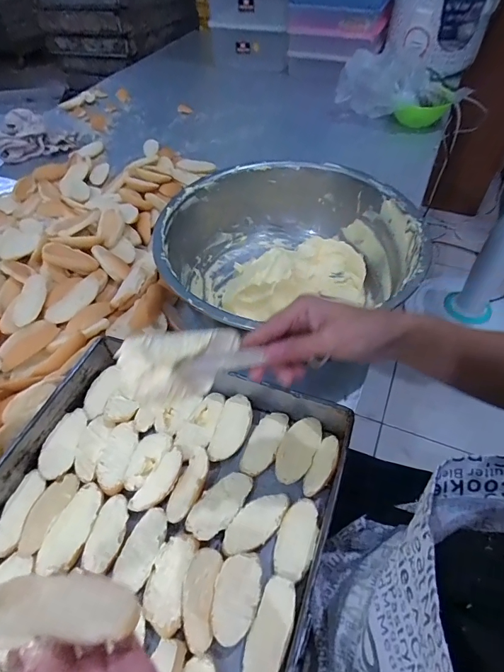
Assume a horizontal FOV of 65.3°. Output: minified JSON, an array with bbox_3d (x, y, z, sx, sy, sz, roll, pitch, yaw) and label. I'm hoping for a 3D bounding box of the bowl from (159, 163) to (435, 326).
[{"bbox_3d":[0.049,-0.126,0.637,0.372,0.150,0.345,0,51,0],"label":"bowl"}]

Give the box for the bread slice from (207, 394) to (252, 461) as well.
[{"bbox_3d":[-0.026,0.118,0.505,0.042,0.011,0.087,17,66,14],"label":"bread slice"}]

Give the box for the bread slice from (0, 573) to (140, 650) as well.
[{"bbox_3d":[-0.120,0.162,0.236,0.098,0.016,0.035,8,49,-17],"label":"bread slice"}]

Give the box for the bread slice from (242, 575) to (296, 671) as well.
[{"bbox_3d":[0.018,0.278,0.371,0.035,0.014,0.087,19,54,15],"label":"bread slice"}]

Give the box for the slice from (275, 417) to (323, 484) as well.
[{"bbox_3d":[0.055,0.139,0.483,0.043,0.015,0.085,35,60,1],"label":"slice"}]

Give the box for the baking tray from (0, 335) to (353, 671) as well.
[{"bbox_3d":[-0.154,0.291,0.365,0.368,0.059,0.629,17,53,13],"label":"baking tray"}]

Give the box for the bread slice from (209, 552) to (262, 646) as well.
[{"bbox_3d":[-0.016,0.258,0.391,0.044,0.010,0.077,14,53,11],"label":"bread slice"}]

